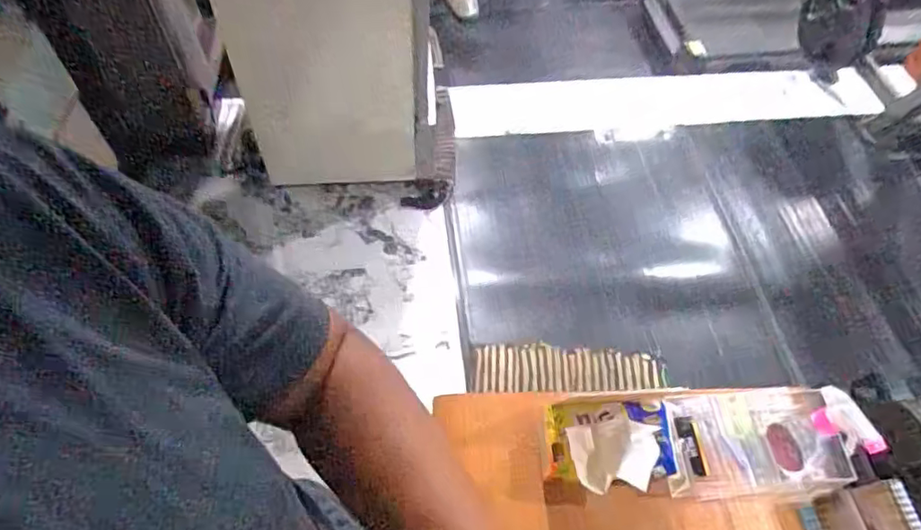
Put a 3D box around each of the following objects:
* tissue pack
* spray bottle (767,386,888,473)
[{"bbox_3d":[0.215,0.256,0.809,0.172,0.084,0.119,-4,56,-5],"label":"tissue pack"},{"bbox_3d":[0.489,0.236,0.783,0.060,0.143,0.087,-19,58,-14],"label":"spray bottle"}]

